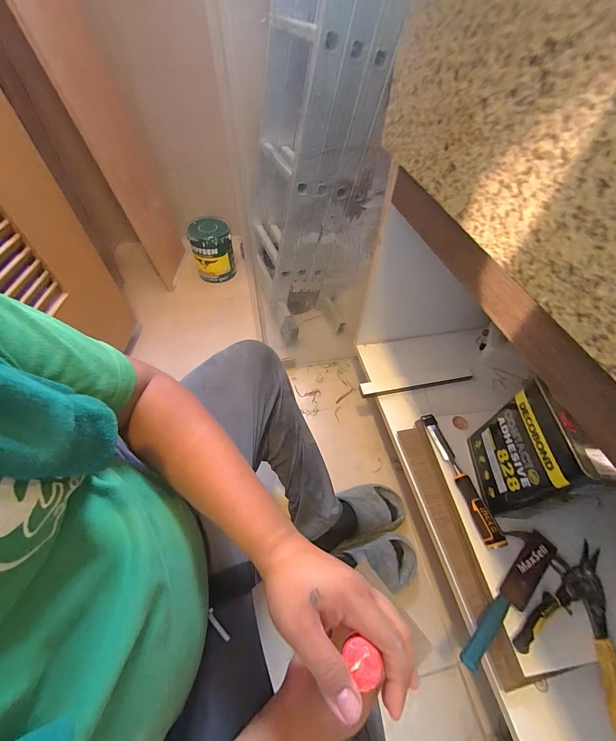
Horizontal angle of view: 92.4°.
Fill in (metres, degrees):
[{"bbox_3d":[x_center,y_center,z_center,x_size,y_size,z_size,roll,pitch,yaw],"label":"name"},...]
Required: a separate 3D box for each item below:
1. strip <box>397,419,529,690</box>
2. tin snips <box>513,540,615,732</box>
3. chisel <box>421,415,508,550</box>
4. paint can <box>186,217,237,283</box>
[{"bbox_3d":[0.277,0.310,0.580,0.066,0.014,0.424,-33,49,27],"label":"strip"},{"bbox_3d":[0.446,0.391,0.489,0.143,0.037,0.236,34,59,21],"label":"tin snips"},{"bbox_3d":[0.310,0.210,0.609,0.032,0.022,0.271,-9,54,-9],"label":"chisel"},{"bbox_3d":[-0.409,-0.518,1.285,0.171,0.208,0.174,-2,55,2],"label":"paint can"}]

